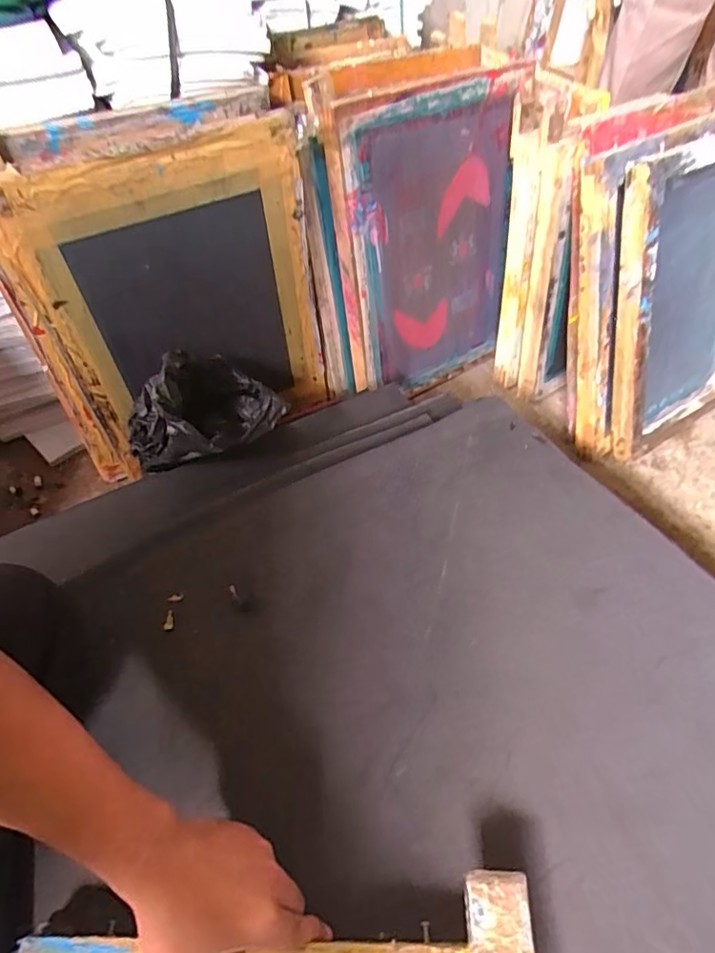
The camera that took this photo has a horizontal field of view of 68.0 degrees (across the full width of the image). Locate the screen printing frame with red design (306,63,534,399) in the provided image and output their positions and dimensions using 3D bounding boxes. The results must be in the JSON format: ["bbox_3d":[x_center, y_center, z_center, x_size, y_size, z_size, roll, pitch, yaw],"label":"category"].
[{"bbox_3d":[0.109,-0.343,0.838,0.329,0.456,0.032,-24,43,-23],"label":"screen printing frame with red design"}]

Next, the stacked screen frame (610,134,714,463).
[{"bbox_3d":[0.533,-0.287,0.844,0.344,0.442,0.054,-29,36,-20],"label":"stacked screen frame"}]

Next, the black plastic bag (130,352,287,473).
[{"bbox_3d":[-0.203,-0.084,0.699,0.182,0.125,0.148,-33,61,-25],"label":"black plastic bag"}]

